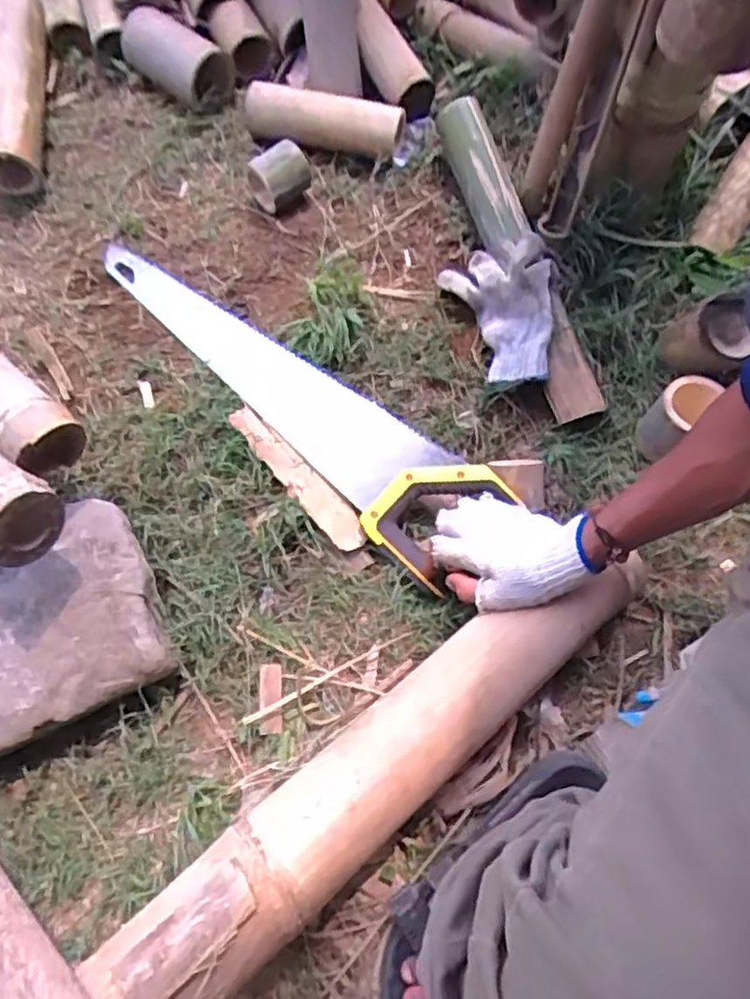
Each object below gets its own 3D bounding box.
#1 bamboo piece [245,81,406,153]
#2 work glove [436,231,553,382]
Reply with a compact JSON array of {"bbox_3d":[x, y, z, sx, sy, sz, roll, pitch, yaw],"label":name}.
[{"bbox_3d":[-0.064,-0.475,0.864,0.193,0.060,0.051,13,64,12],"label":"bamboo piece"},{"bbox_3d":[0.155,-0.214,0.788,0.113,0.029,0.162,-24,81,26],"label":"work glove"}]

